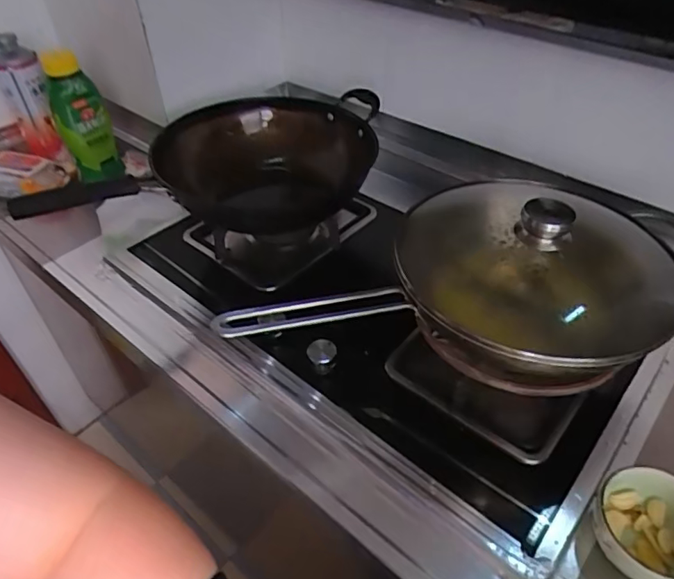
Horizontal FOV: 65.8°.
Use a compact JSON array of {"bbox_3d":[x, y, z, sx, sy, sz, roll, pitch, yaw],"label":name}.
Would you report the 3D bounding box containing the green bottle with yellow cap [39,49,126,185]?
[{"bbox_3d":[-0.450,-0.297,0.926,0.086,0.223,0.061,-22,48,-20],"label":"green bottle with yellow cap"}]

